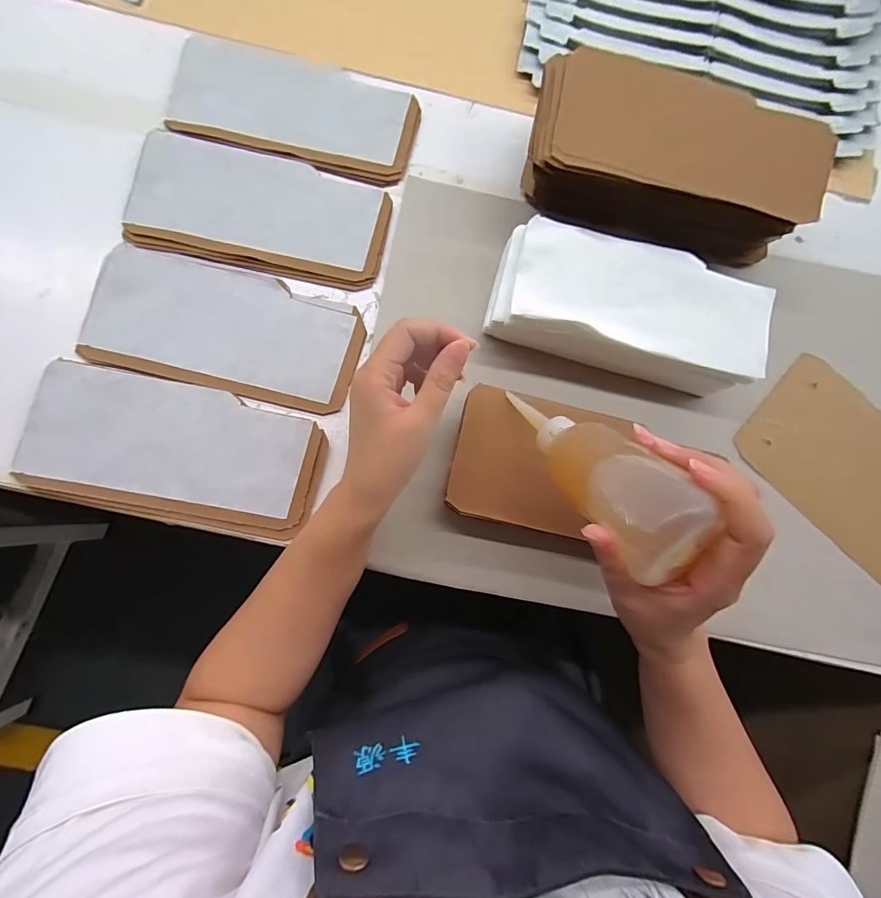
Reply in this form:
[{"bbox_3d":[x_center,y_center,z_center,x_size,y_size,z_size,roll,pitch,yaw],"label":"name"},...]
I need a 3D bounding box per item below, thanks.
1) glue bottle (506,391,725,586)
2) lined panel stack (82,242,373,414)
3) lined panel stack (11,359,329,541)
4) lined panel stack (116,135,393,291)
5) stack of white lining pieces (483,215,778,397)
[{"bbox_3d":[0.094,0.011,0.277,0.049,0.041,0.158,-28,43,-7],"label":"glue bottle"},{"bbox_3d":[-0.185,-0.103,0.368,0.225,0.010,0.106,13,82,-2],"label":"lined panel stack"},{"bbox_3d":[-0.215,0.001,0.347,0.230,0.013,0.109,11,82,-2],"label":"lined panel stack"},{"bbox_3d":[-0.161,-0.216,0.384,0.223,0.010,0.108,10,82,-2],"label":"lined panel stack"},{"bbox_3d":[0.162,-0.117,0.371,0.229,0.058,0.106,16,82,-1],"label":"stack of white lining pieces"}]

